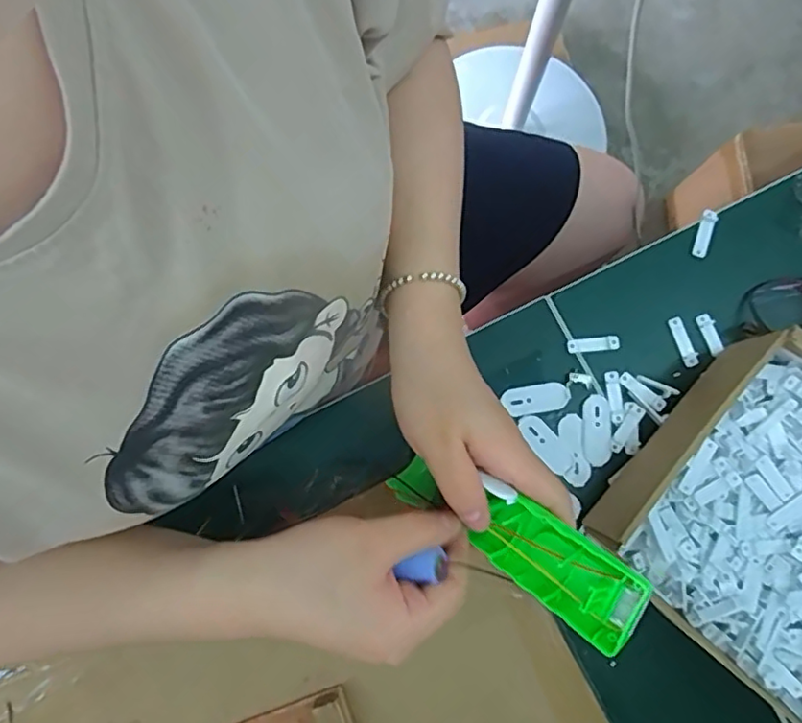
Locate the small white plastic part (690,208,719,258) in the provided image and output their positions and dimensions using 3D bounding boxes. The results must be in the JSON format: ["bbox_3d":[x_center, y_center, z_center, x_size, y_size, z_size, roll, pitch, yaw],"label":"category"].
[{"bbox_3d":[0.229,-0.096,0.458,0.011,0.005,0.036,16,91,3],"label":"small white plastic part"}]

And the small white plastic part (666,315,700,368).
[{"bbox_3d":[0.208,-0.015,0.446,0.012,0.004,0.038,-17,82,-2],"label":"small white plastic part"}]

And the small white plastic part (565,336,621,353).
[{"bbox_3d":[0.141,-0.013,0.445,0.037,0.004,0.010,-5,82,0],"label":"small white plastic part"}]

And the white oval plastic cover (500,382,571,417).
[{"bbox_3d":[0.098,0.027,0.441,0.046,0.004,0.021,-10,82,-1],"label":"white oval plastic cover"}]

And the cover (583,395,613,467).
[{"bbox_3d":[0.142,0.050,0.436,0.020,0.004,0.049,0,82,1],"label":"cover"}]

